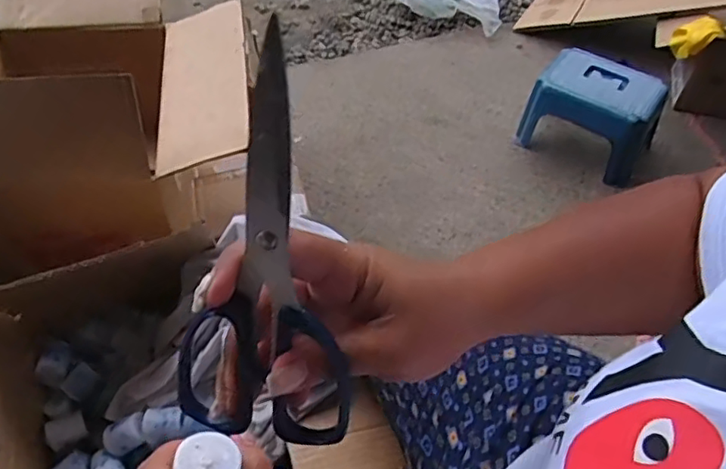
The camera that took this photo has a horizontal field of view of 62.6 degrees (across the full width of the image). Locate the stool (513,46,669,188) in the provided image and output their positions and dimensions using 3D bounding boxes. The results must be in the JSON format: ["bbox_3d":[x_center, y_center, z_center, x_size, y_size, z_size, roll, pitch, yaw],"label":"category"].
[{"bbox_3d":[0.545,-0.291,1.428,0.285,0.203,0.167,27,59,18],"label":"stool"}]

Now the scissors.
[{"bbox_3d":[-0.038,0.014,0.236,0.073,0.180,0.014,9,30,7],"label":"scissors"}]

